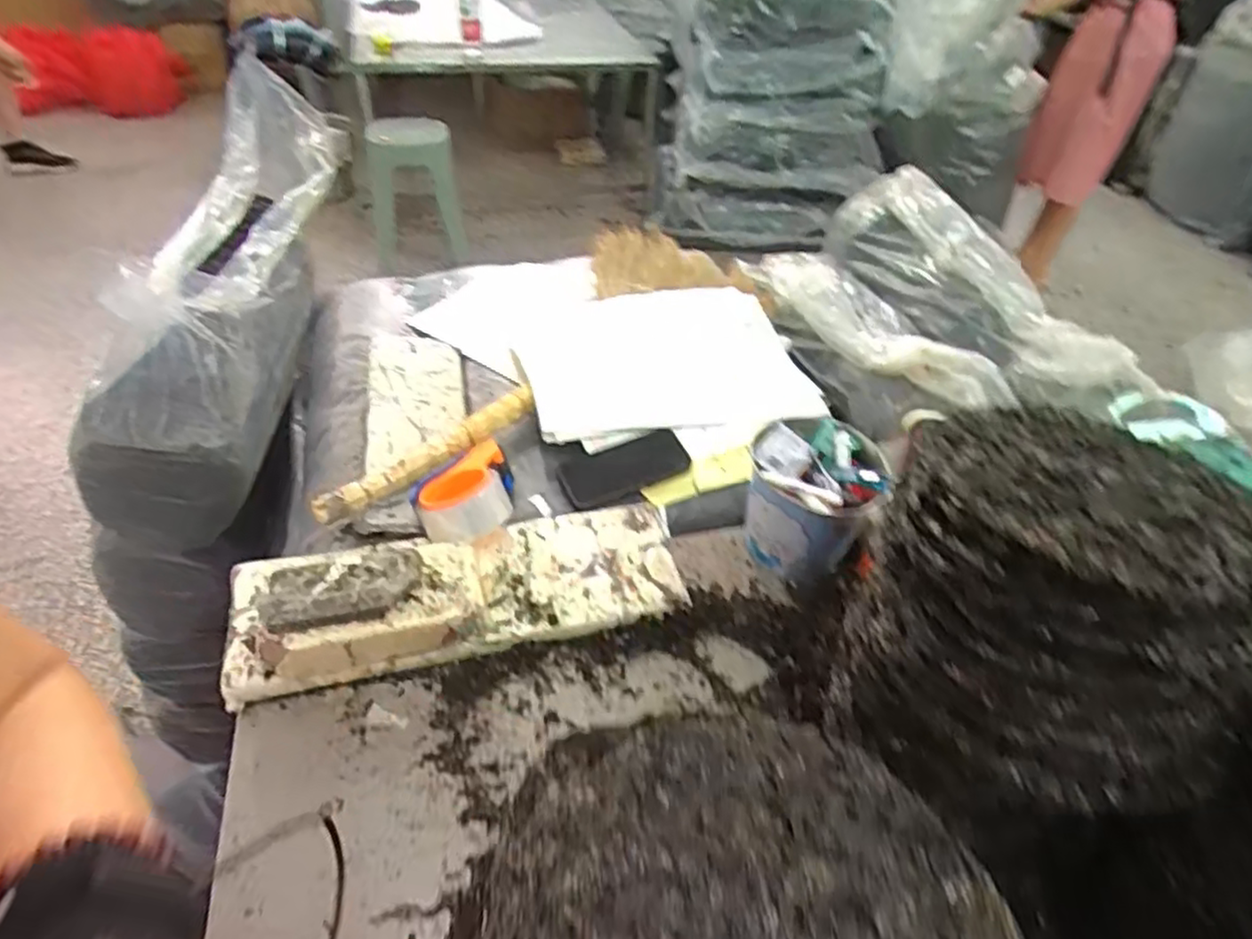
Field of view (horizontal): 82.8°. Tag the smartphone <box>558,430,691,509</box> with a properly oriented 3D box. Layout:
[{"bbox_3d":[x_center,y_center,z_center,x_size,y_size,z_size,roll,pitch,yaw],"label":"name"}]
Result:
[{"bbox_3d":[-0.002,0.000,0.907,0.160,0.014,0.068,-19,73,-7],"label":"smartphone"}]

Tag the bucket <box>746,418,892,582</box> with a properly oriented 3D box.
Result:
[{"bbox_3d":[0.209,0.043,0.845,0.138,0.143,0.170,21,45,16],"label":"bucket"}]

